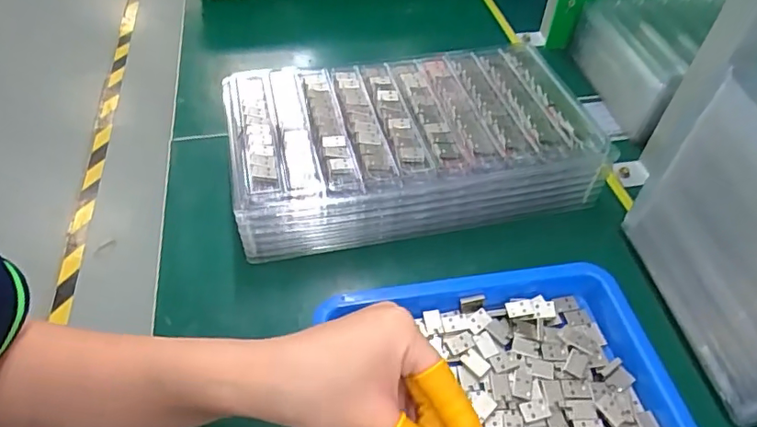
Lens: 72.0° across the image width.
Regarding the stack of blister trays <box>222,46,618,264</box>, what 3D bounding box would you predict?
[{"bbox_3d":[0.024,-0.064,0.455,0.293,0.071,0.168,-10,51,-9],"label":"stack of blister trays"}]

